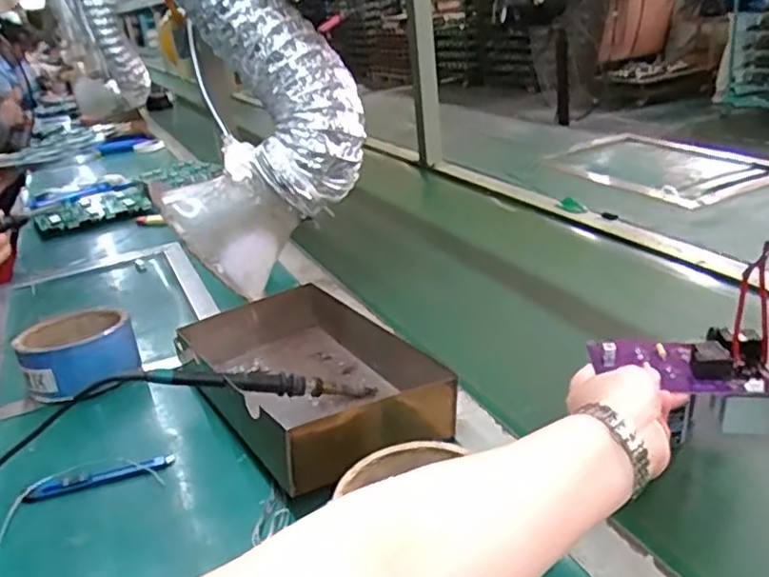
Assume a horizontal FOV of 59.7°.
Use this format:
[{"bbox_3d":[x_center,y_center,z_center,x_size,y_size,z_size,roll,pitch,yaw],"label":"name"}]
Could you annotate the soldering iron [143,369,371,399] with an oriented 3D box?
[{"bbox_3d":[-0.114,0.089,0.621,0.194,0.022,0.026,8,19,-18],"label":"soldering iron"}]

